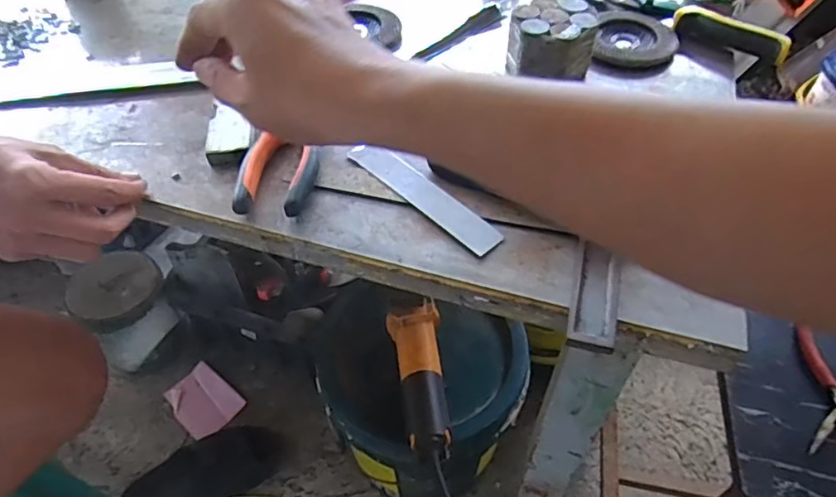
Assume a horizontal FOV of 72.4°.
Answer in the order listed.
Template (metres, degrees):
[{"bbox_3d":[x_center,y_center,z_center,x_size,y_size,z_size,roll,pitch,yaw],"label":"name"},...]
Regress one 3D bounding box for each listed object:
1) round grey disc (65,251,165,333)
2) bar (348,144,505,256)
[{"bbox_3d":[-0.554,0.076,1.055,0.154,0.030,0.132,-33,75,-30],"label":"round grey disc"},{"bbox_3d":[0.003,-0.041,0.417,0.024,0.010,0.137,-37,58,-25],"label":"bar"}]

